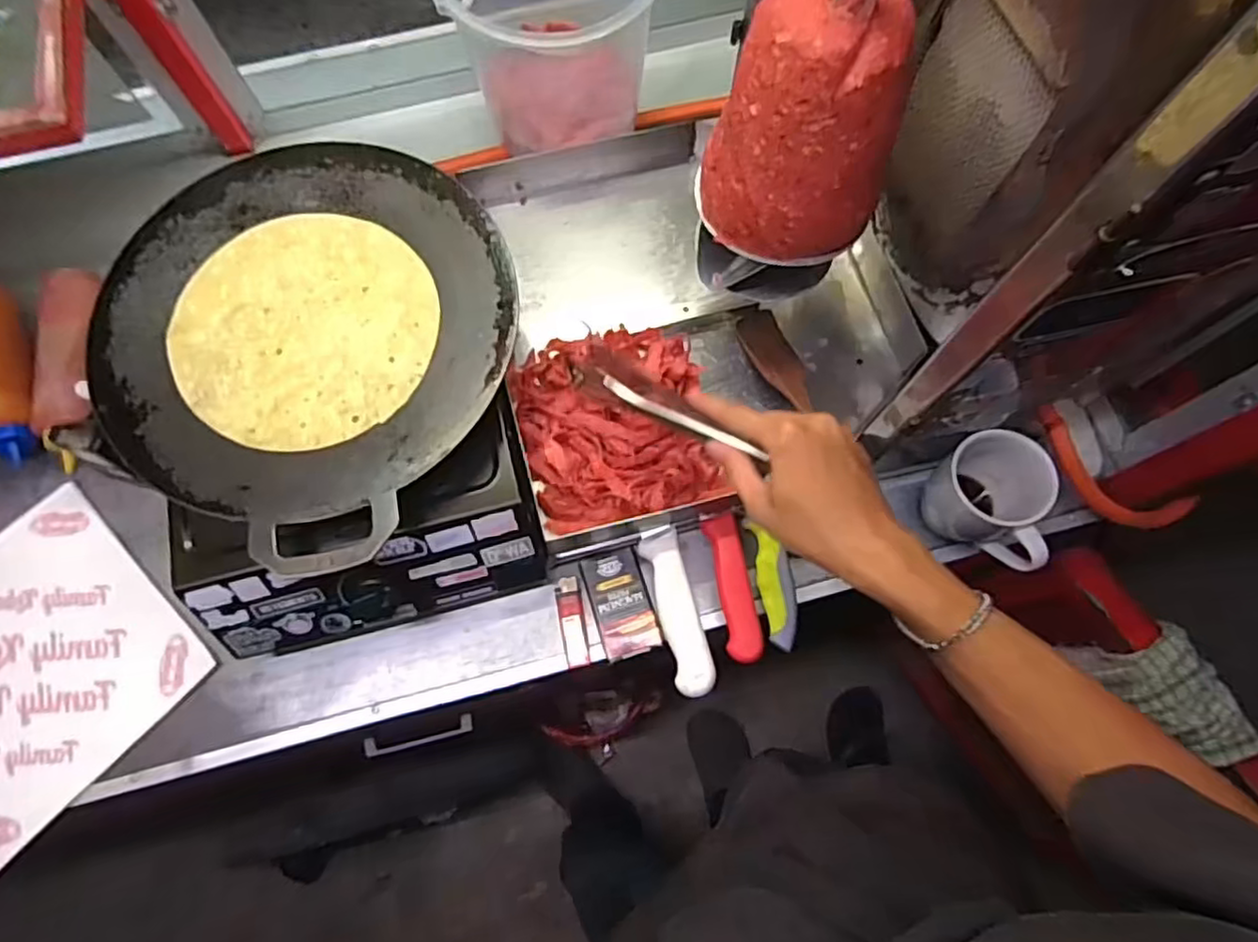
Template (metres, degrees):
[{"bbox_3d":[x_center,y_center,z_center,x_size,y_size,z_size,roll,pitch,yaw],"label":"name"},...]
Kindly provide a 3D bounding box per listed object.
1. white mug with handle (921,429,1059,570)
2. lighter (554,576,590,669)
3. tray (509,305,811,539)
[{"bbox_3d":[0.316,0.025,0.584,0.080,0.097,0.104,-43,76,-11],"label":"white mug with handle"},{"bbox_3d":[-0.051,0.137,0.613,0.023,0.011,0.079,-9,73,-1],"label":"lighter"},{"bbox_3d":[0.031,-0.057,0.613,0.259,0.060,0.185,-13,73,-2],"label":"tray"}]

